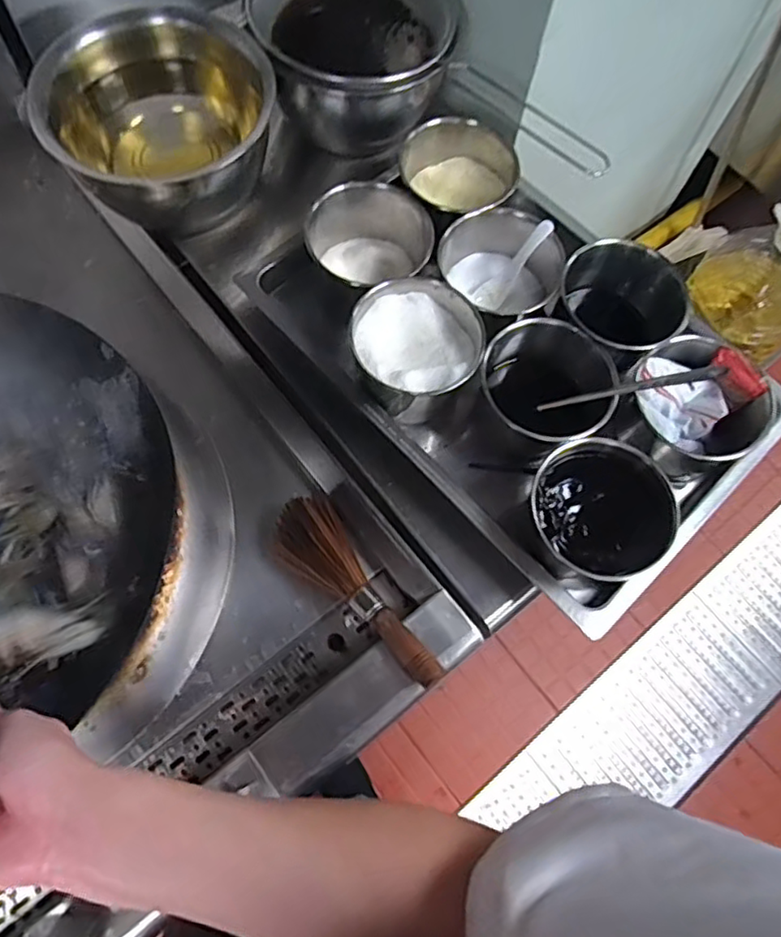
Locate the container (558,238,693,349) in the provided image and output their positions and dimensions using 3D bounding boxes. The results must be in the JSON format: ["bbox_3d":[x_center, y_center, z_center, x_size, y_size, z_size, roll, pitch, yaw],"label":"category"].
[{"bbox_3d":[0.283,-0.195,0.795,0.155,0.134,0.122,29,68,12],"label":"container"}]

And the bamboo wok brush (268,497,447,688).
[{"bbox_3d":[-0.046,0.144,0.732,0.086,0.038,0.261,-31,69,-14],"label":"bamboo wok brush"}]

